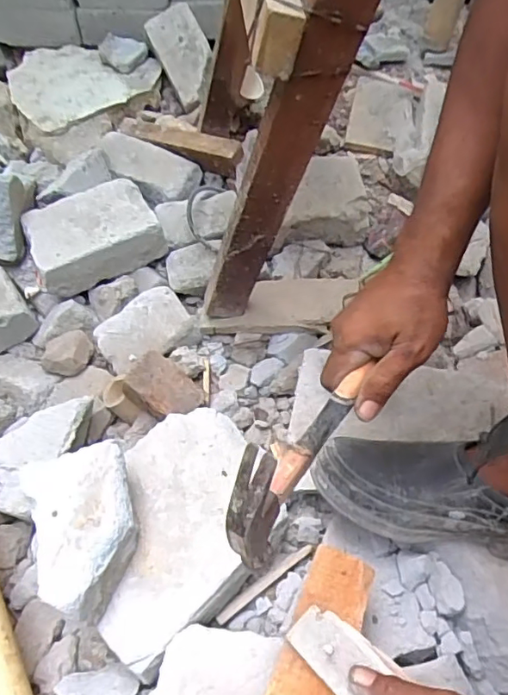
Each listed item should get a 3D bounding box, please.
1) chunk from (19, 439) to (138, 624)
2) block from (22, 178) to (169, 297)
[{"bbox_3d":[-0.173,0.185,0.556,0.109,0.066,0.163,-19,59,-10],"label":"chunk"},{"bbox_3d":[-0.262,-0.185,0.877,0.193,0.062,0.148,-26,61,-14],"label":"block"}]

